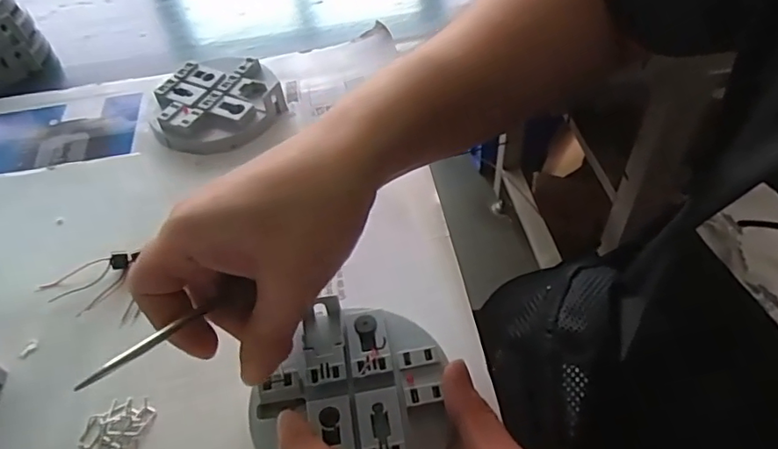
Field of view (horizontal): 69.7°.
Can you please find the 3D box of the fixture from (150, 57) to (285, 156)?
[{"bbox_3d":[-0.139,-0.097,0.447,0.098,0.024,0.092,-3,50,3],"label":"fixture"}]

